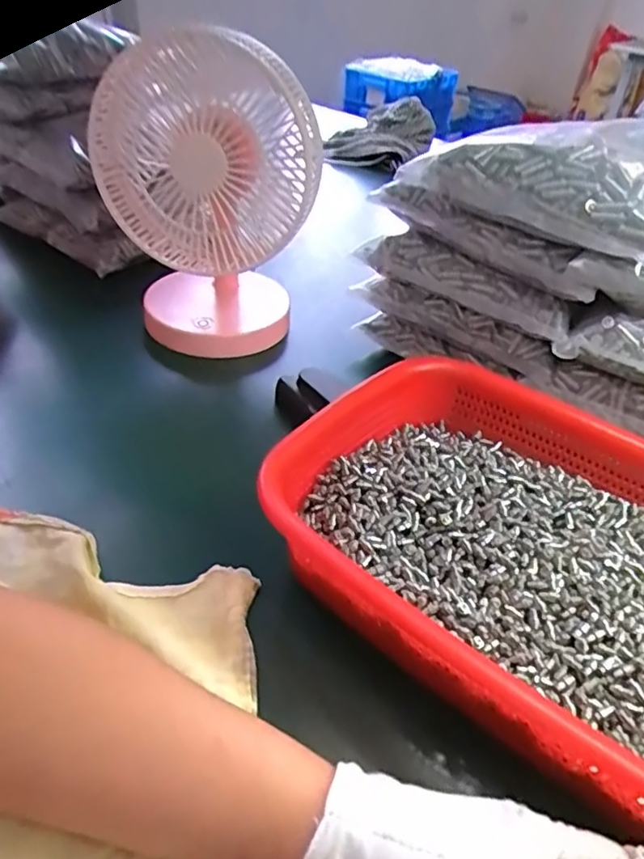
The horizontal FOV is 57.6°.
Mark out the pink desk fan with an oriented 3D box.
[{"bbox_3d":[-0.094,-0.189,0.492,0.158,0.223,0.117,-11,41,-15],"label":"pink desk fan"}]

